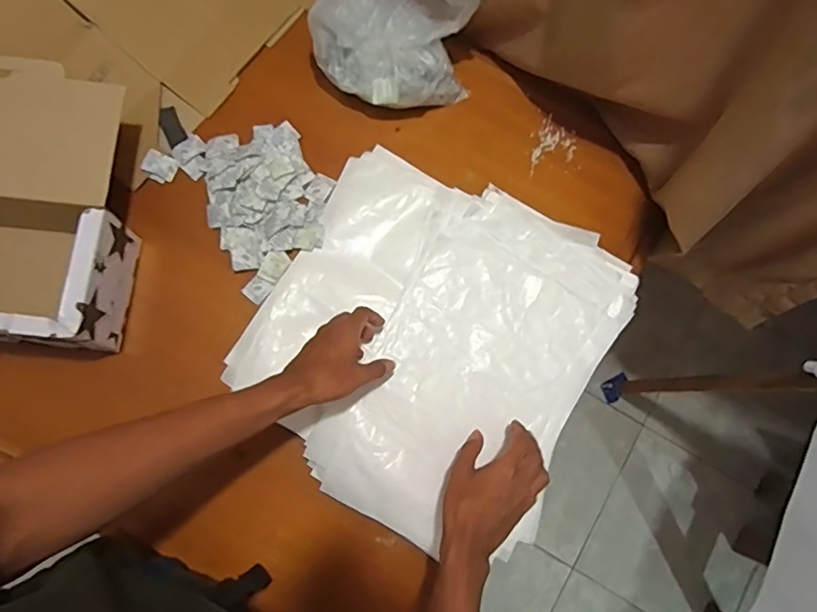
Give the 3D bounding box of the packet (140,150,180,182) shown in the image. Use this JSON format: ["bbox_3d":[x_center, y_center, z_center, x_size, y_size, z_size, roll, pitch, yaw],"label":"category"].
[{"bbox_3d":[-0.323,-0.184,0.716,0.039,0.009,0.030,20,79,2],"label":"packet"}]

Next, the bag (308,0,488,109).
[{"bbox_3d":[-0.026,-0.346,0.668,0.200,0.147,0.151,39,81,6],"label":"bag"}]

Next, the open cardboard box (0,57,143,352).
[{"bbox_3d":[-0.490,-0.120,0.649,0.316,0.110,0.304,6,79,0],"label":"open cardboard box"}]

